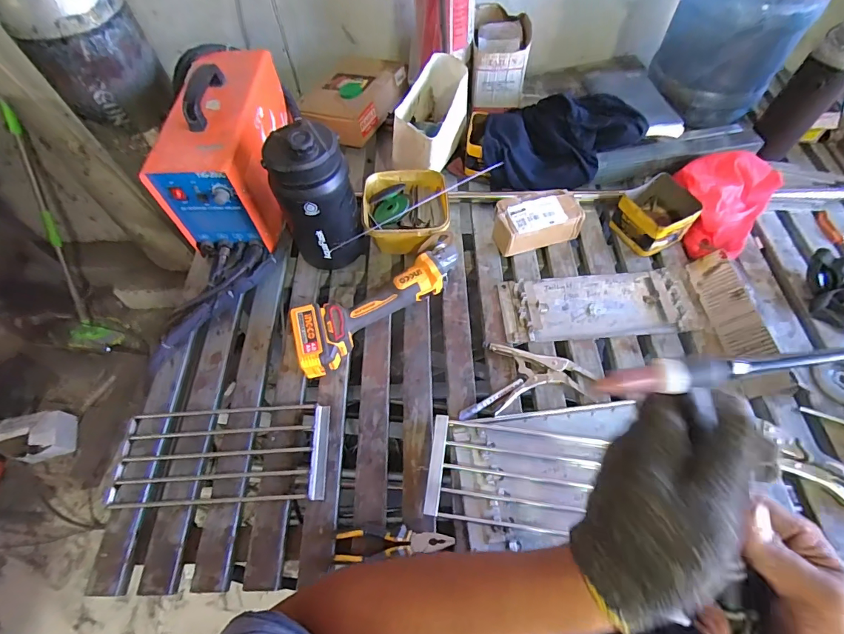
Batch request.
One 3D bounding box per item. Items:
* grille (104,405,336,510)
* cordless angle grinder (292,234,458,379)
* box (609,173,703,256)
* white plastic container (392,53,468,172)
[{"bbox_3d":[-0.333,0.226,0.690,0.349,0.019,0.155,-3,60,1],"label":"grille"},{"bbox_3d":[-0.071,-0.025,0.778,0.368,0.083,0.107,-32,64,-15],"label":"cordless angle grinder"},{"bbox_3d":[0.483,-0.211,0.858,0.134,0.074,0.126,-27,63,-12],"label":"box"},{"bbox_3d":[0.026,-0.437,0.908,0.122,0.135,0.242,13,61,10],"label":"white plastic container"}]

